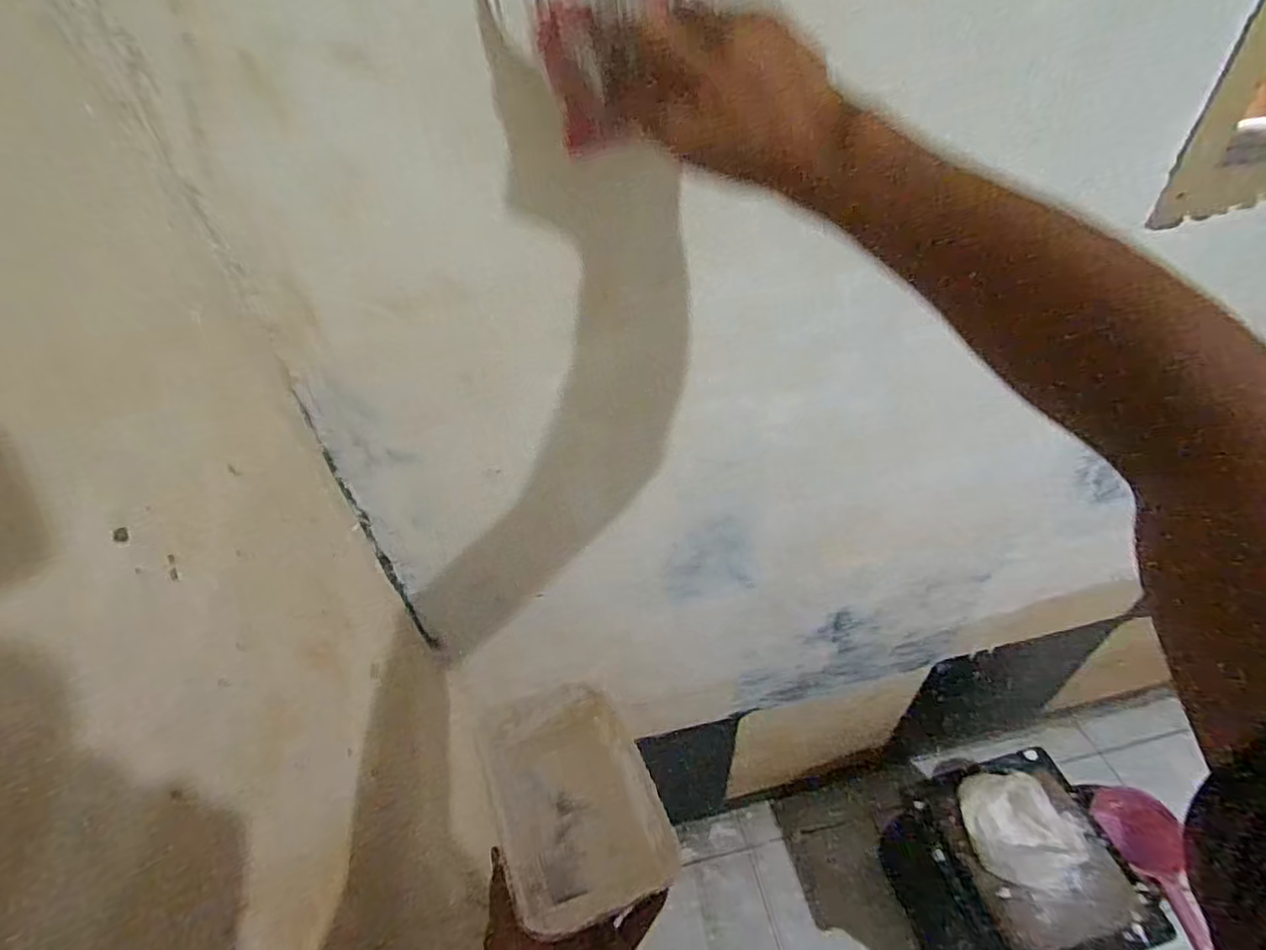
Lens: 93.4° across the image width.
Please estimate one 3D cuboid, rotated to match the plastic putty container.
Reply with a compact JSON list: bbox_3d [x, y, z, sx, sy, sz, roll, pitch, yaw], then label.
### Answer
[{"bbox_3d":[-0.049,0.246,0.465,0.117,0.034,0.171,-18,46,-15],"label":"plastic putty container"}]

